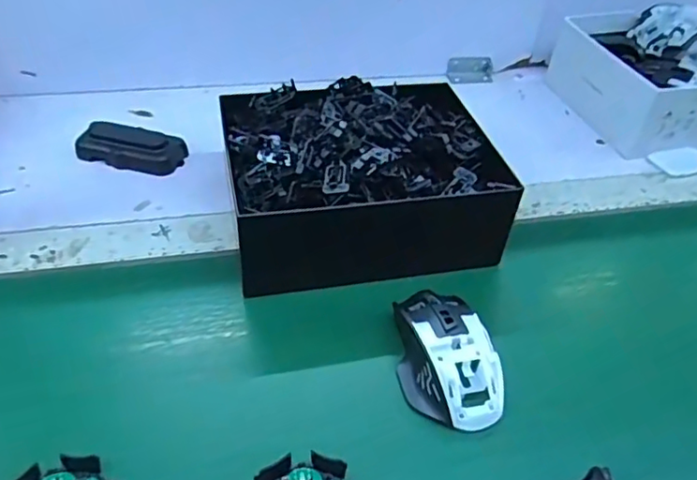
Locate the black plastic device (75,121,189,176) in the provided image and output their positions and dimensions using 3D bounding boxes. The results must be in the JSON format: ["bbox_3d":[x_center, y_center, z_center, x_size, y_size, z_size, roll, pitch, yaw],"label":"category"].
[{"bbox_3d":[-0.223,-0.096,0.605,0.105,0.026,0.044,11,44,5],"label":"black plastic device"}]

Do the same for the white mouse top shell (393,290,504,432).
[{"bbox_3d":[0.070,0.082,0.431,0.067,0.033,0.110,-6,45,-12],"label":"white mouse top shell"}]

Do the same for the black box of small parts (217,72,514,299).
[{"bbox_3d":[0.010,-0.061,0.531,0.223,0.107,0.177,-6,45,-12],"label":"black box of small parts"}]

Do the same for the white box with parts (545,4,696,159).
[{"bbox_3d":[0.415,-0.207,0.742,0.245,0.089,0.211,-11,46,-17],"label":"white box with parts"}]

